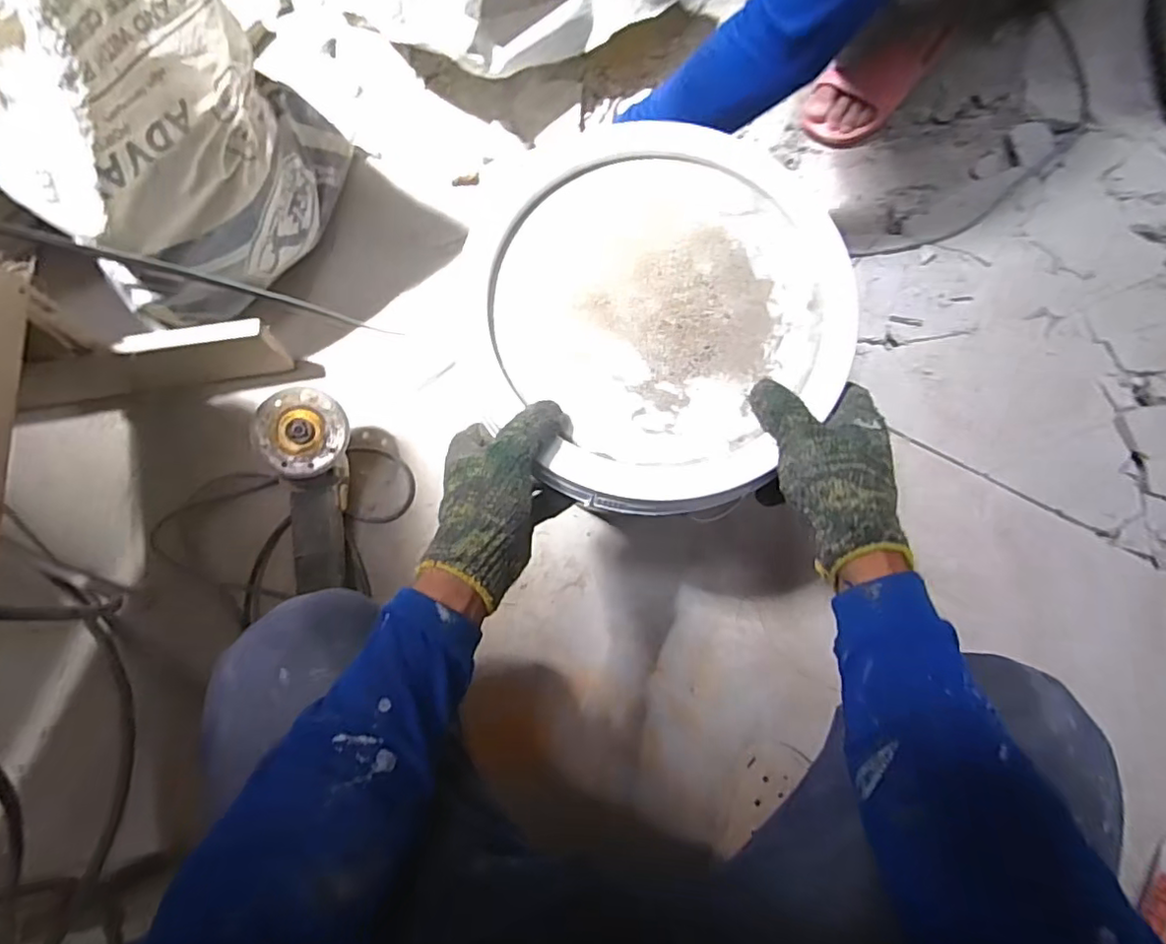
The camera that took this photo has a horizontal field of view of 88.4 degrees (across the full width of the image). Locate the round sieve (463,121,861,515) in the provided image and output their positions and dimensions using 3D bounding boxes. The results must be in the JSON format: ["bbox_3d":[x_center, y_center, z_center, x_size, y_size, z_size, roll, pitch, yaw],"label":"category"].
[{"bbox_3d":[0.065,-0.126,0.484,0.275,0.065,0.300,-4,79,-2],"label":"round sieve"}]

